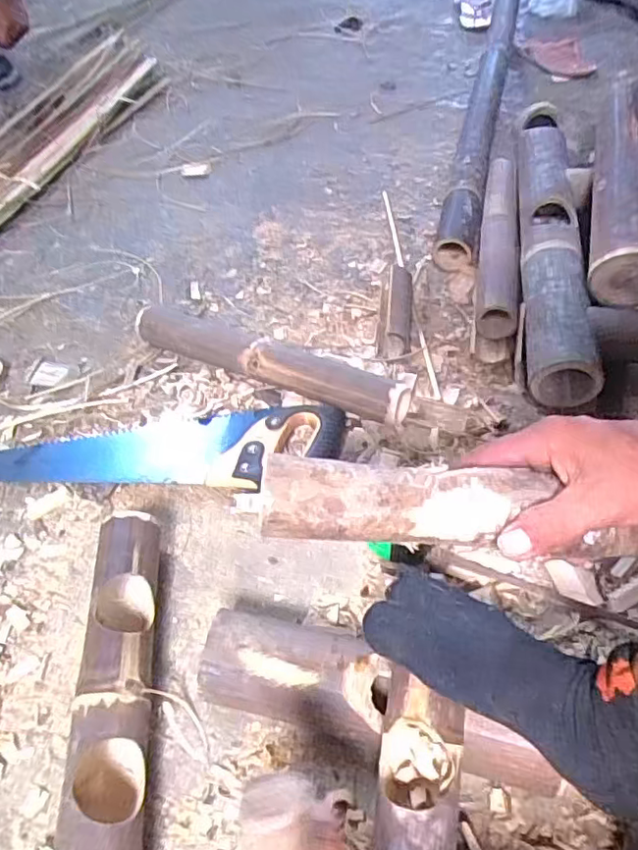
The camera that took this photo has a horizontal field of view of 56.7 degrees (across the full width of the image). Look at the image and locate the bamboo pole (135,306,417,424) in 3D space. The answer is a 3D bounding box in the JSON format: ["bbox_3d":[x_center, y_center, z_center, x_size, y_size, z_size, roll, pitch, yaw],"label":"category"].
[{"bbox_3d":[-0.068,-0.075,0.735,0.376,0.065,0.048,21,55,19],"label":"bamboo pole"}]

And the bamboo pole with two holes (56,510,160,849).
[{"bbox_3d":[-0.169,0.225,0.498,0.057,0.059,0.315,-7,51,-3],"label":"bamboo pole with two holes"}]

